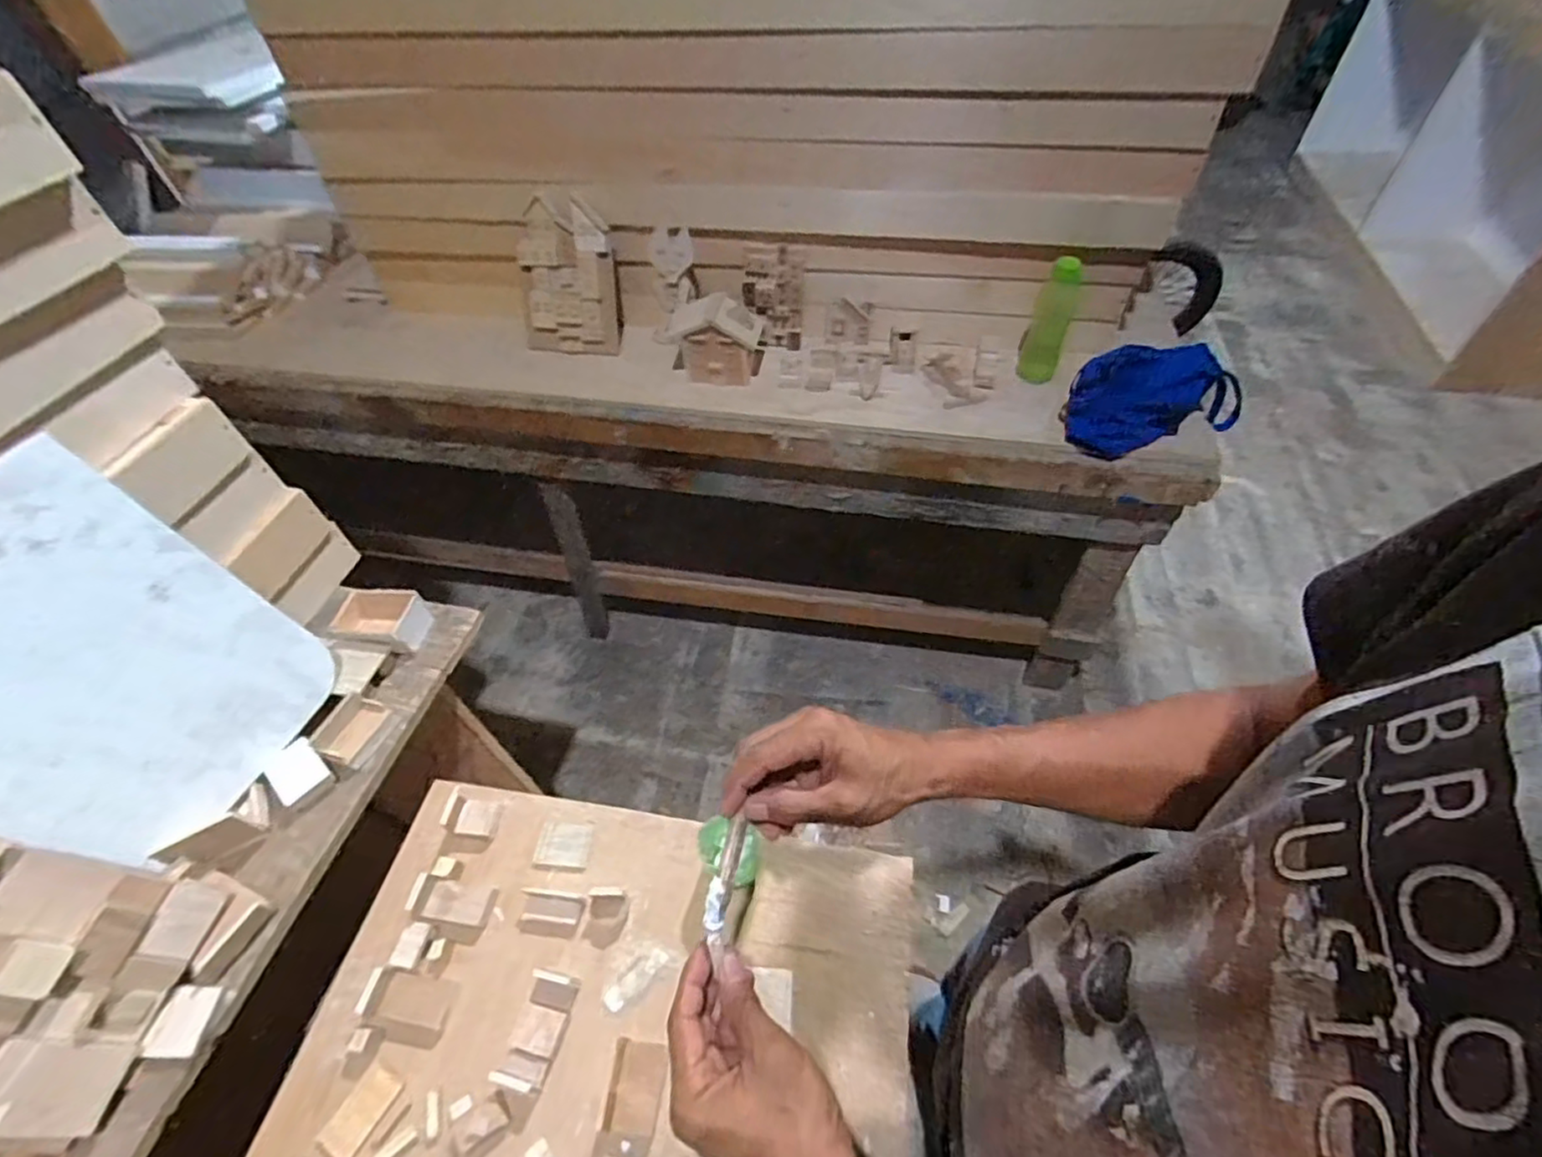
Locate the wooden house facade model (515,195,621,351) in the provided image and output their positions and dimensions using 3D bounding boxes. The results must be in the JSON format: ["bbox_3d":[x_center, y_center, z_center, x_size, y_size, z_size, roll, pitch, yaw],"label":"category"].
[{"bbox_3d":[-0.405,-0.595,1.291,0.200,0.275,0.052,6,26,9],"label":"wooden house facade model"}]

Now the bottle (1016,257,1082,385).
[{"bbox_3d":[0.512,-0.469,1.187,0.072,0.197,0.085,19,52,16],"label":"bottle"}]

